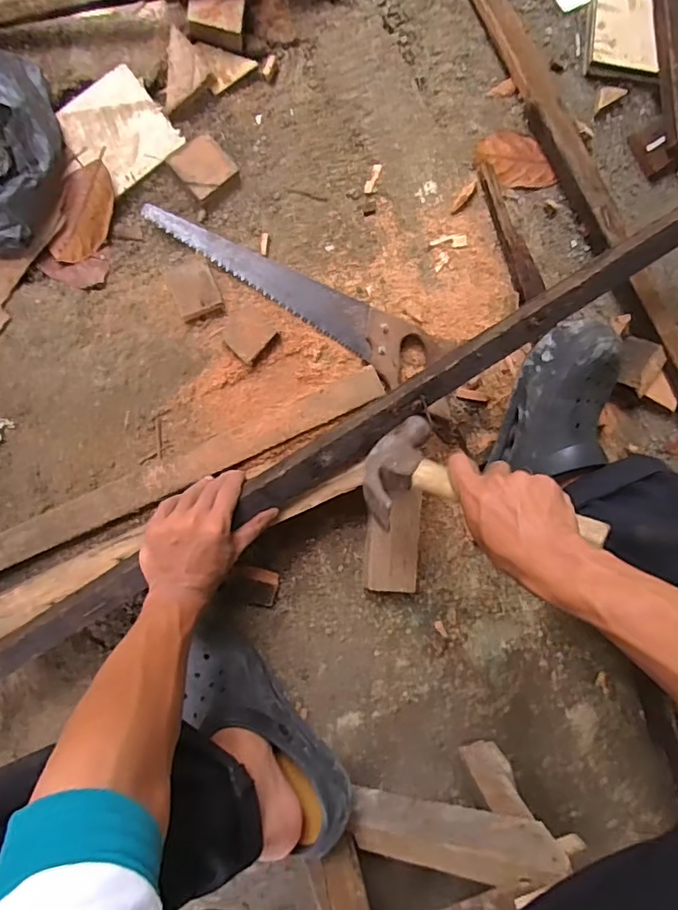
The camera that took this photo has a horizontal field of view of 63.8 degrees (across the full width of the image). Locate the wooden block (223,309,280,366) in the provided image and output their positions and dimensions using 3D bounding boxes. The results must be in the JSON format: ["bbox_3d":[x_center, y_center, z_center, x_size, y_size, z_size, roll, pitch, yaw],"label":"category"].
[{"bbox_3d":[-0.107,-0.142,0.643,0.050,0.021,0.052,39,87,-6],"label":"wooden block"}]

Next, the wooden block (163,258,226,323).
[{"bbox_3d":[-0.169,-0.196,0.640,0.051,0.014,0.072,-23,94,-6],"label":"wooden block"}]

